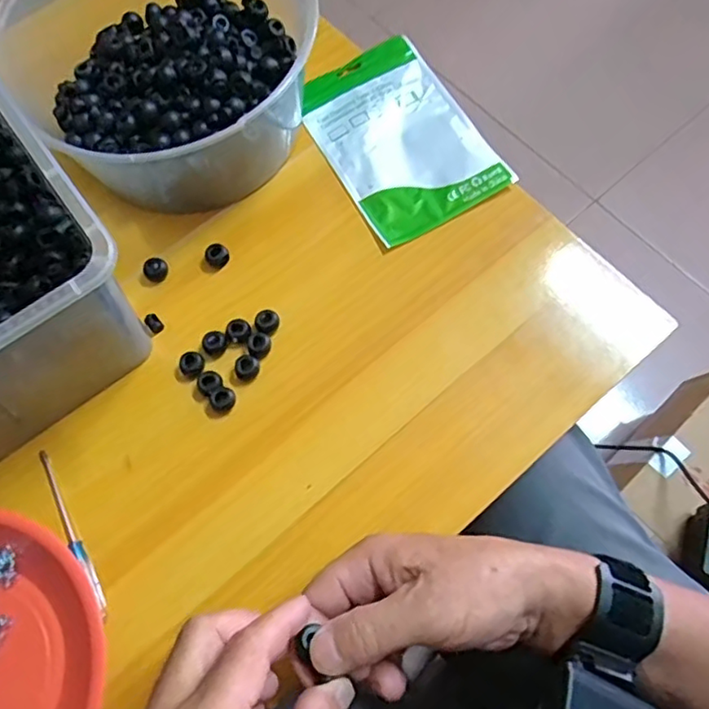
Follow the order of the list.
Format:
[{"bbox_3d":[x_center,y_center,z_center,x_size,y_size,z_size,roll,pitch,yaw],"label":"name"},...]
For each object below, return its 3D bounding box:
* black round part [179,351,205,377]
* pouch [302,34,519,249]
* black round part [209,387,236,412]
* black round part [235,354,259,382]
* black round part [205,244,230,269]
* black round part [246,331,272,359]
[{"bbox_3d":[-0.116,0.007,0.423,0.015,0.014,0.018,37,75,14],"label":"black round part"},{"bbox_3d":[0.035,-0.179,0.484,0.115,0.014,0.171,-28,71,-9],"label":"pouch"},{"bbox_3d":[-0.092,0.032,0.414,0.017,0.010,0.017,-1,69,1],"label":"black round part"},{"bbox_3d":[-0.076,0.010,0.420,0.018,0.009,0.016,-32,72,-10],"label":"black round part"},{"bbox_3d":[-0.105,-0.075,0.452,0.018,0.012,0.015,-29,71,-9],"label":"black round part"},{"bbox_3d":[-0.068,-0.007,0.426,0.017,0.007,0.018,-1,69,1],"label":"black round part"}]

